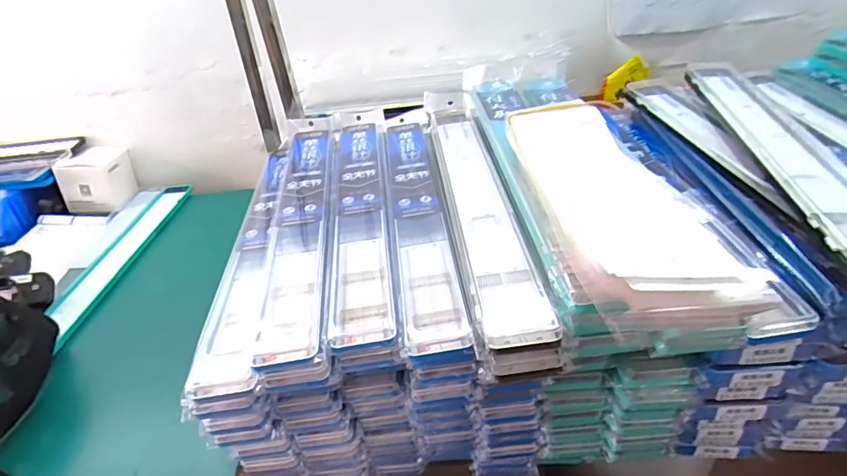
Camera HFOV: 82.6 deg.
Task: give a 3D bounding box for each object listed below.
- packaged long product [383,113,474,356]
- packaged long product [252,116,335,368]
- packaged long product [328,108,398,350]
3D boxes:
[{"bbox_3d":[-0.009,-0.047,0.558,0.062,0.023,0.448,-6,34,-1],"label":"packaged long product"},{"bbox_3d":[-0.135,-0.034,0.549,0.061,0.021,0.437,-11,38,-2],"label":"packaged long product"},{"bbox_3d":[-0.072,-0.052,0.566,0.060,0.014,0.454,-10,38,1],"label":"packaged long product"}]

